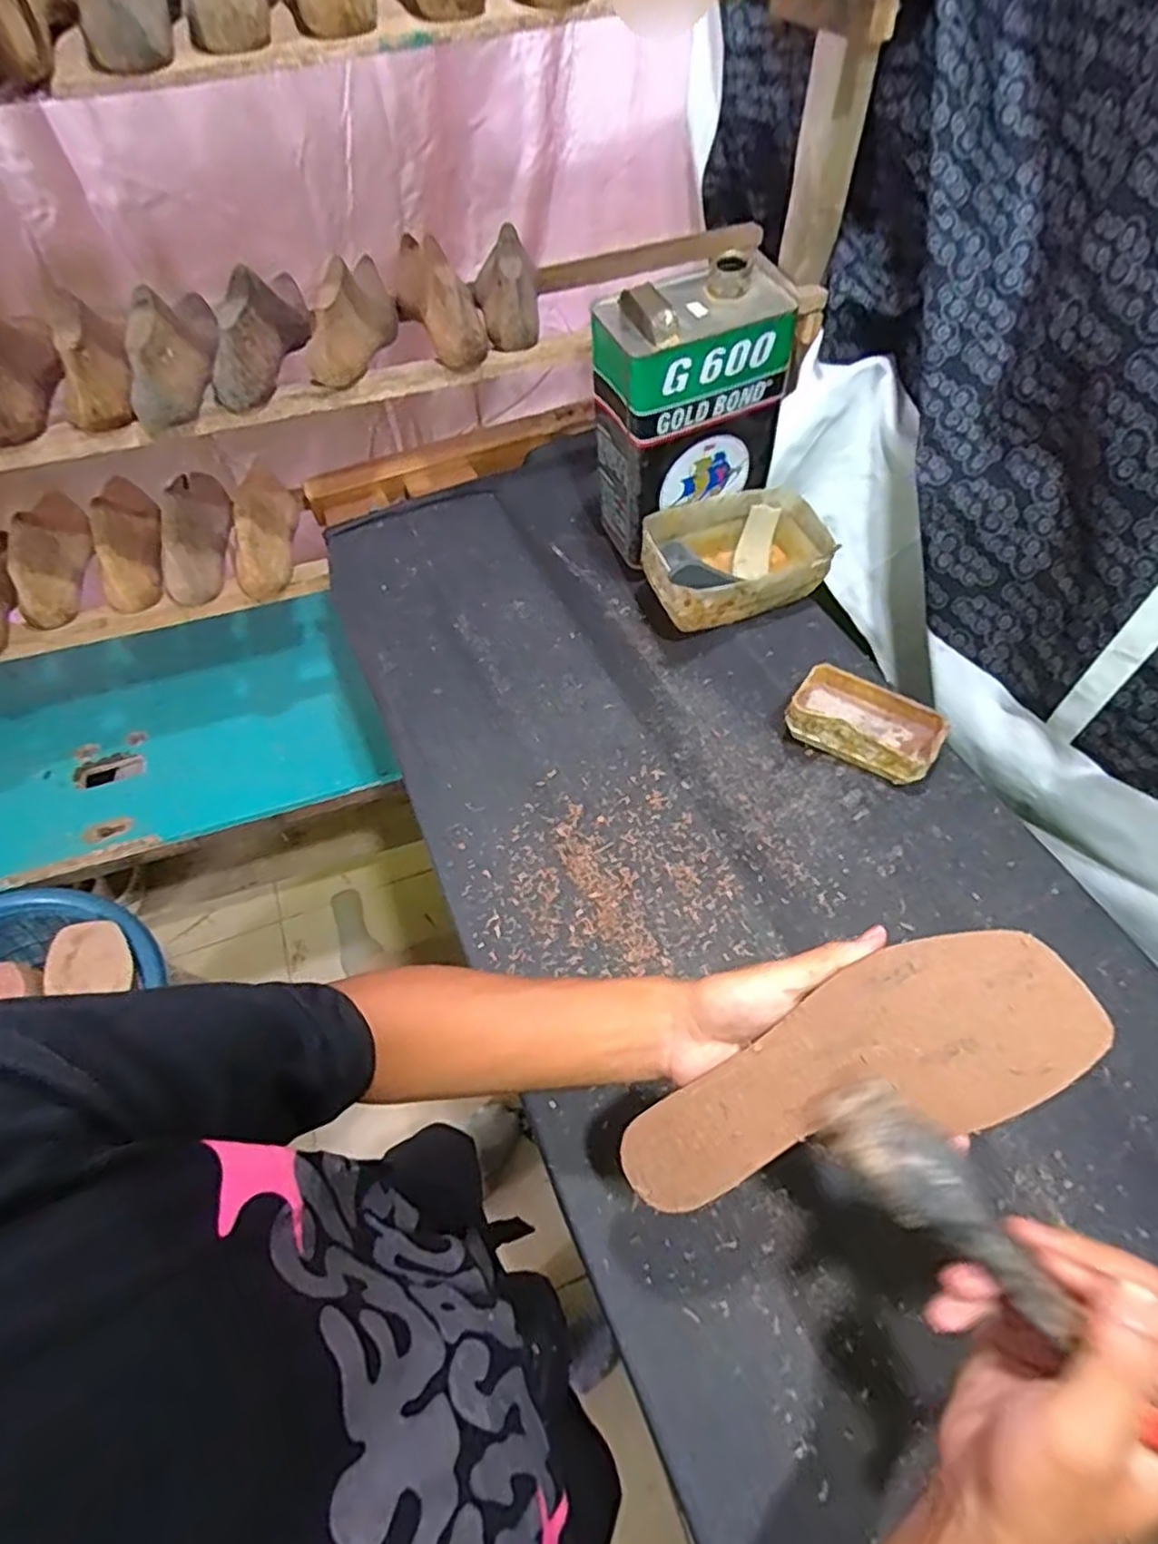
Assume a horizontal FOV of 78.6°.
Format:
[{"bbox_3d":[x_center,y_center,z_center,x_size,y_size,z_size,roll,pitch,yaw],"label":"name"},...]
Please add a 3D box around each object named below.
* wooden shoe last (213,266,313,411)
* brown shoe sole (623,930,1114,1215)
[{"bbox_3d":[-0.303,-0.416,0.665,0.047,0.082,0.148,7,56,4],"label":"wooden shoe last"},{"bbox_3d":[0.130,0.156,0.350,0.233,0.014,0.081,-36,69,11],"label":"brown shoe sole"}]

